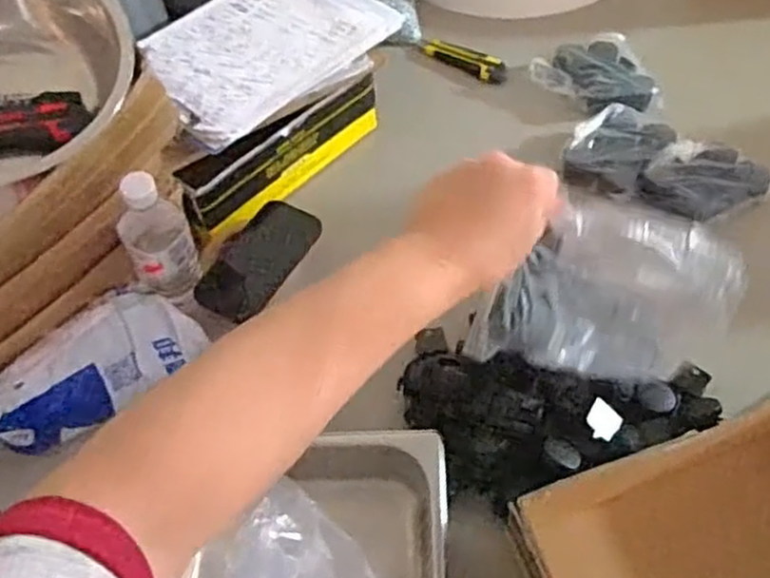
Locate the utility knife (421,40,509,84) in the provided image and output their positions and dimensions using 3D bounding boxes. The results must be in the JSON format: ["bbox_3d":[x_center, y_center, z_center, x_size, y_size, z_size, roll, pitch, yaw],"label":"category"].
[{"bbox_3d":[0.120,-0.343,1.097,0.141,0.015,0.042,24,60,21],"label":"utility knife"}]

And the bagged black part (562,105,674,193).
[{"bbox_3d":[0.298,-0.178,0.953,0.105,0.040,0.135,35,64,26],"label":"bagged black part"}]

